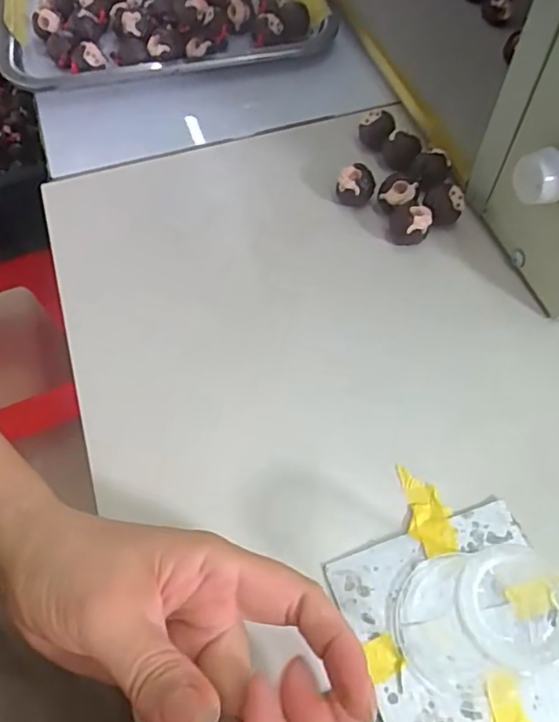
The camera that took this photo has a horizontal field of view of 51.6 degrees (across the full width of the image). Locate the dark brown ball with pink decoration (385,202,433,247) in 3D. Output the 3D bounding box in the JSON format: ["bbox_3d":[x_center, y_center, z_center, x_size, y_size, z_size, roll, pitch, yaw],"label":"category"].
[{"bbox_3d":[0.080,-0.087,0.358,0.026,0.023,0.025,3,58,4],"label":"dark brown ball with pink decoration"}]

